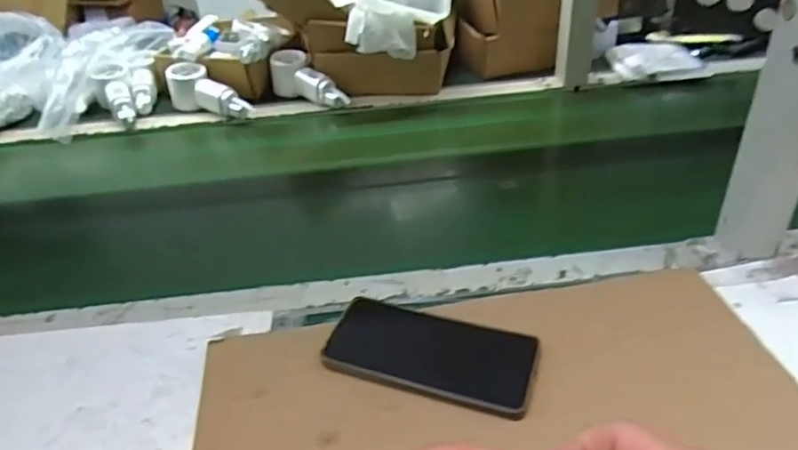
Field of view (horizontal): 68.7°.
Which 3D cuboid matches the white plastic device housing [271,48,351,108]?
[{"bbox_3d":[-0.143,-0.221,0.921,0.057,0.071,0.142,-29,42,-31],"label":"white plastic device housing"}]

